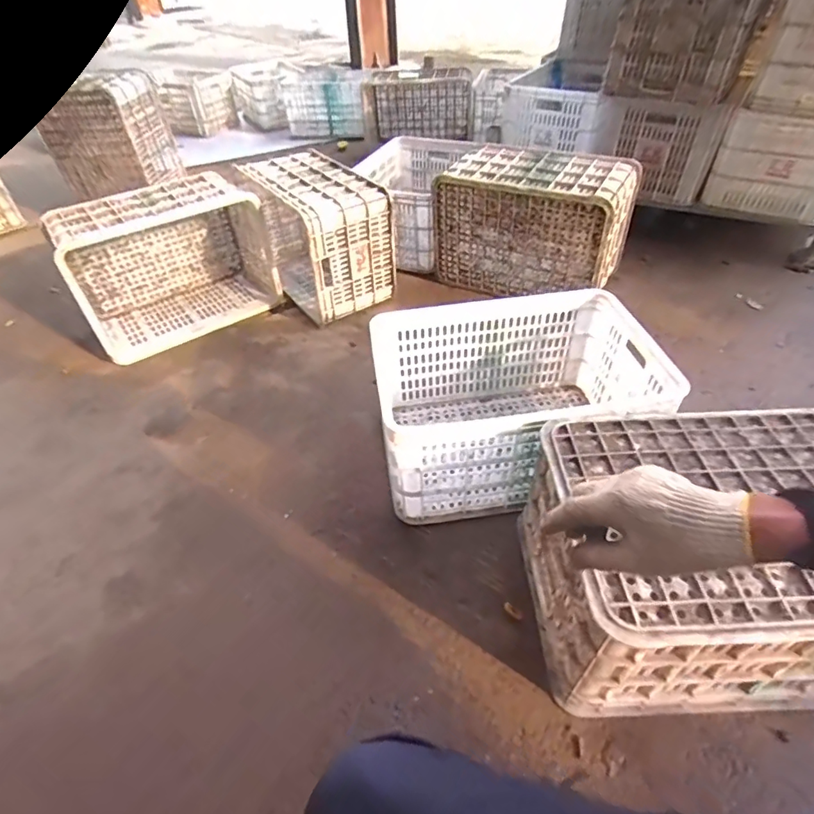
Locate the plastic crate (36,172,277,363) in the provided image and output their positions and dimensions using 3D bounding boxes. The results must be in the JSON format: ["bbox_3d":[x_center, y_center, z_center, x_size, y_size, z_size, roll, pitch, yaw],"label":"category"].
[{"bbox_3d":[-0.664,-0.406,1.363,0.502,0.310,0.284,-31,50,-26],"label":"plastic crate"}]

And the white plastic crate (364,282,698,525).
[{"bbox_3d":[0.199,-0.007,0.965,0.497,0.255,0.343,-7,44,-4],"label":"white plastic crate"}]

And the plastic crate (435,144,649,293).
[{"bbox_3d":[0.354,-0.521,1.403,0.503,0.332,0.263,19,48,21],"label":"plastic crate"}]

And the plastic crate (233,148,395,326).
[{"bbox_3d":[-0.271,-0.538,1.468,0.280,0.308,0.469,-24,47,-20],"label":"plastic crate"}]

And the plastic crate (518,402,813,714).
[{"bbox_3d":[0.451,0.215,0.725,0.480,0.262,0.351,-2,47,1],"label":"plastic crate"}]

